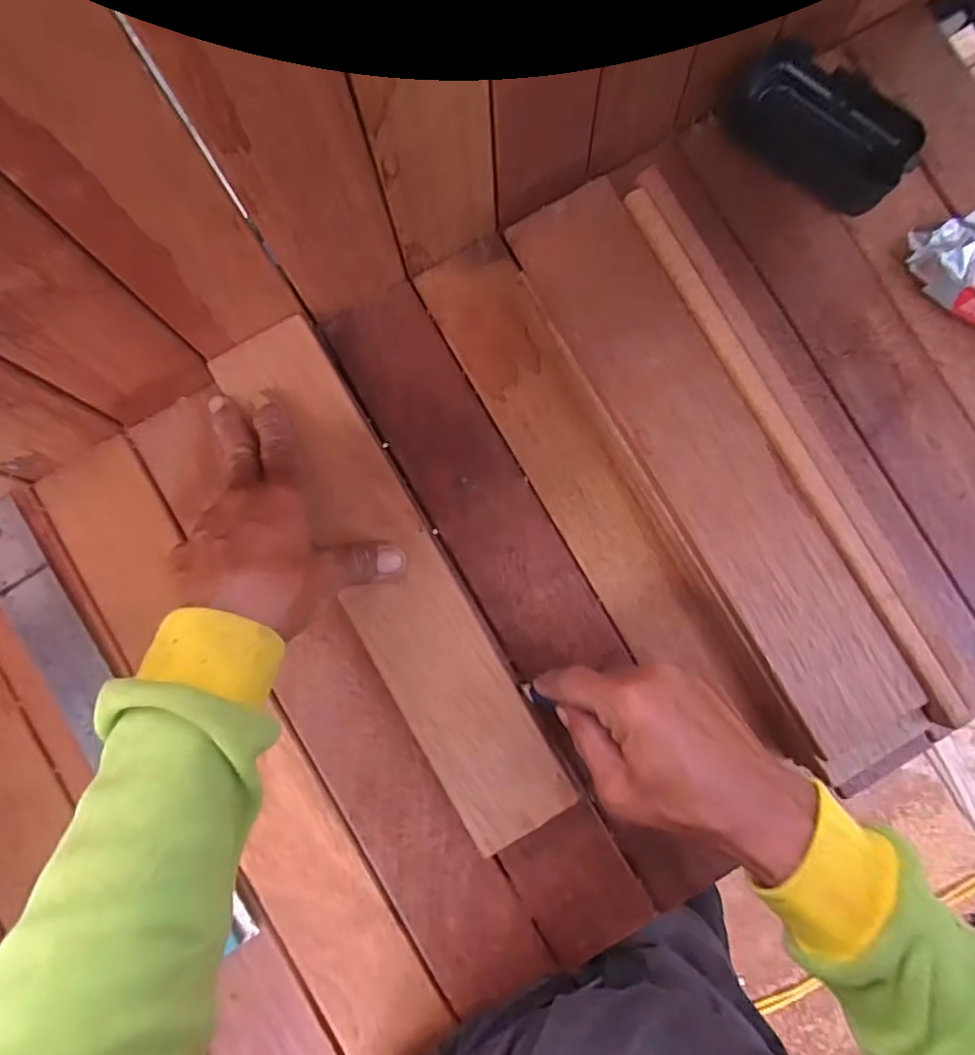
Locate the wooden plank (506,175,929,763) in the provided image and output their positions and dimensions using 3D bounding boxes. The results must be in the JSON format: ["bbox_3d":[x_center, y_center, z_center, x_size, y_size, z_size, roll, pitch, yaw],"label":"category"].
[{"bbox_3d":[0.123,-0.036,0.331,0.066,0.013,0.327,-30,88,-3],"label":"wooden plank"}]

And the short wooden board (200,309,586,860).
[{"bbox_3d":[-0.053,0.028,0.357,0.065,0.014,0.324,-29,88,-3],"label":"short wooden board"}]

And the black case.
[{"bbox_3d":[0.207,-0.249,0.383,0.113,0.043,0.055,41,86,1],"label":"black case"}]

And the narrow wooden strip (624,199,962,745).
[{"bbox_3d":[0.163,-0.041,0.327,0.012,0.009,0.324,-30,88,-3],"label":"narrow wooden strip"}]

